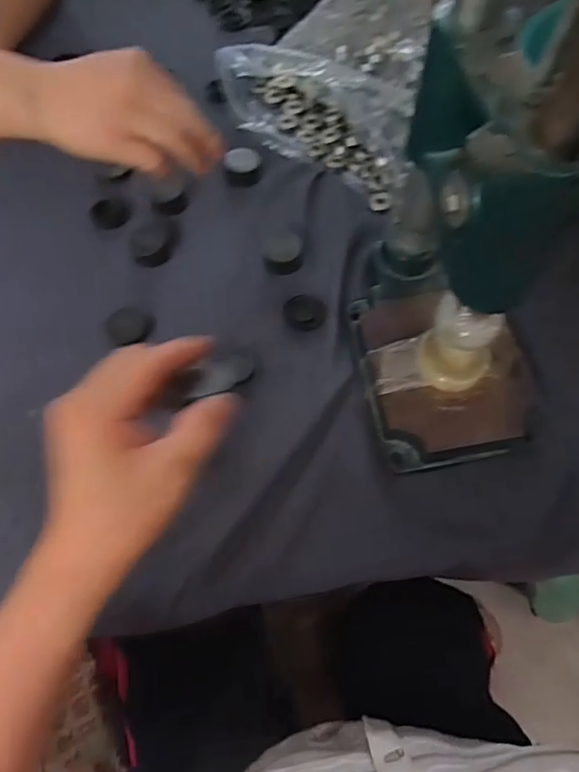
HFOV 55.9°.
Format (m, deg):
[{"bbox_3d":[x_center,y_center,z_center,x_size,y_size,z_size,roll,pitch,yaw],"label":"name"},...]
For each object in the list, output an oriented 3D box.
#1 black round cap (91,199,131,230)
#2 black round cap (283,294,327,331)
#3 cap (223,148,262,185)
[{"bbox_3d":[-0.159,-0.154,0.487,0.032,0.005,0.032,0,62,-1],"label":"black round cap"},{"bbox_3d":[0.013,-0.060,0.442,0.033,0.004,0.034,0,62,-1],"label":"black round cap"},{"bbox_3d":[-0.043,-0.205,0.509,0.033,0.020,0.033,-3,62,-2],"label":"cap"}]

